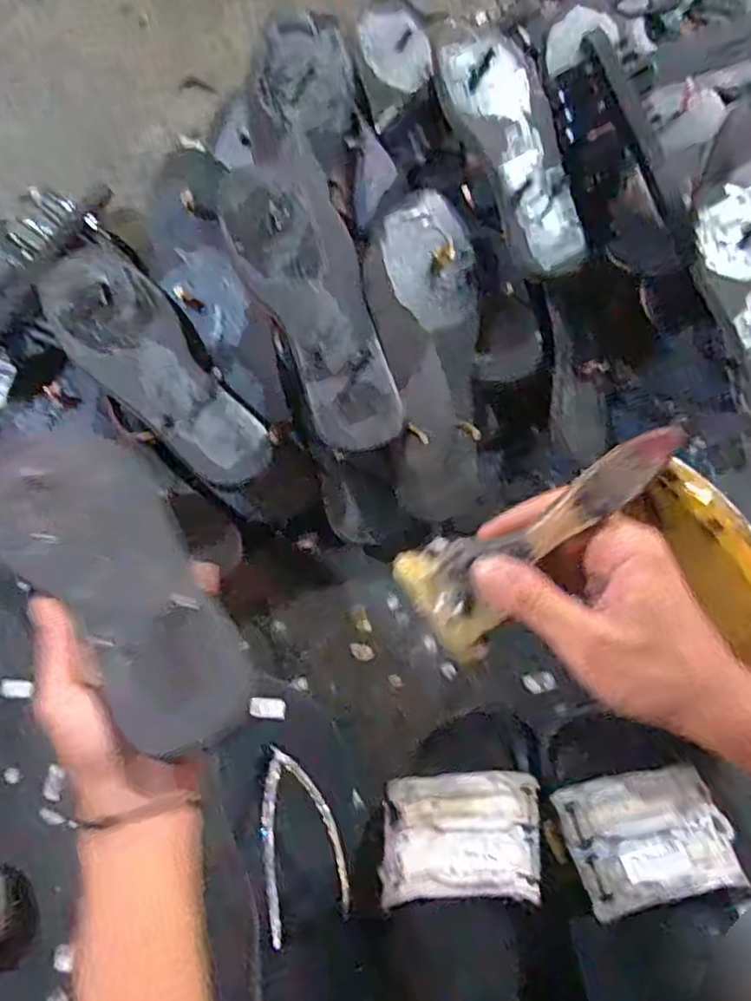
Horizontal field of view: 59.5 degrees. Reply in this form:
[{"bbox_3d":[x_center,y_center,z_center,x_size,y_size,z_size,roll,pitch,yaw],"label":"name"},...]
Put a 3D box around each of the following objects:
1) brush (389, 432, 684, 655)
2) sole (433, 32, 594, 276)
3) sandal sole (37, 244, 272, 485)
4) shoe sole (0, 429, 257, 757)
[{"bbox_3d":[0.081,0.021,0.316,0.147,0.014,0.059,-34,79,22],"label":"brush"},{"bbox_3d":[0.115,-0.288,0.537,0.074,0.031,0.219,-18,79,-2],"label":"sole"},{"bbox_3d":[-0.174,-0.106,0.509,0.077,0.021,0.233,-39,80,-6],"label":"sandal sole"},{"bbox_3d":[-0.175,0.065,0.469,0.105,0.011,0.241,-35,102,-36],"label":"shoe sole"}]

